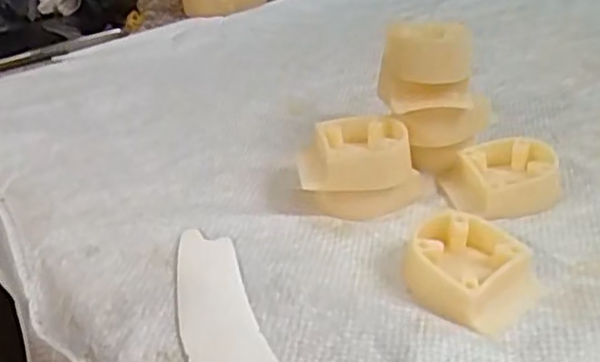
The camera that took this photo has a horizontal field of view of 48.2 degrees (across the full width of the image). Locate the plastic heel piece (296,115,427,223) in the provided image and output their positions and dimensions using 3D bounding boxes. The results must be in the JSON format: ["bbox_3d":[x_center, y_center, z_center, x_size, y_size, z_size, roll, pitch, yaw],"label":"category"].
[{"bbox_3d":[0.033,-0.007,0.374,0.066,0.038,0.043,-3,33,0],"label":"plastic heel piece"}]

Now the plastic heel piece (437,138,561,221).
[{"bbox_3d":[0.112,-0.003,0.376,0.060,0.025,0.050,-2,33,3],"label":"plastic heel piece"}]

